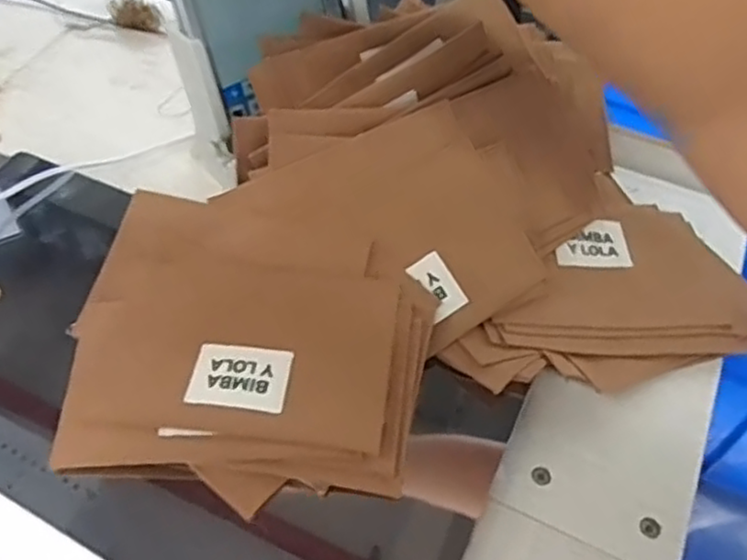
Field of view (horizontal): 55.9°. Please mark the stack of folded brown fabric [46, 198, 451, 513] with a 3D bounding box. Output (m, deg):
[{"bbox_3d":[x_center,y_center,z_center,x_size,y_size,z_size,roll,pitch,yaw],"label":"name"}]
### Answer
[{"bbox_3d":[-0.081,0.041,0.436,0.221,0.047,0.179,11,52,7],"label":"stack of folded brown fabric"}]

